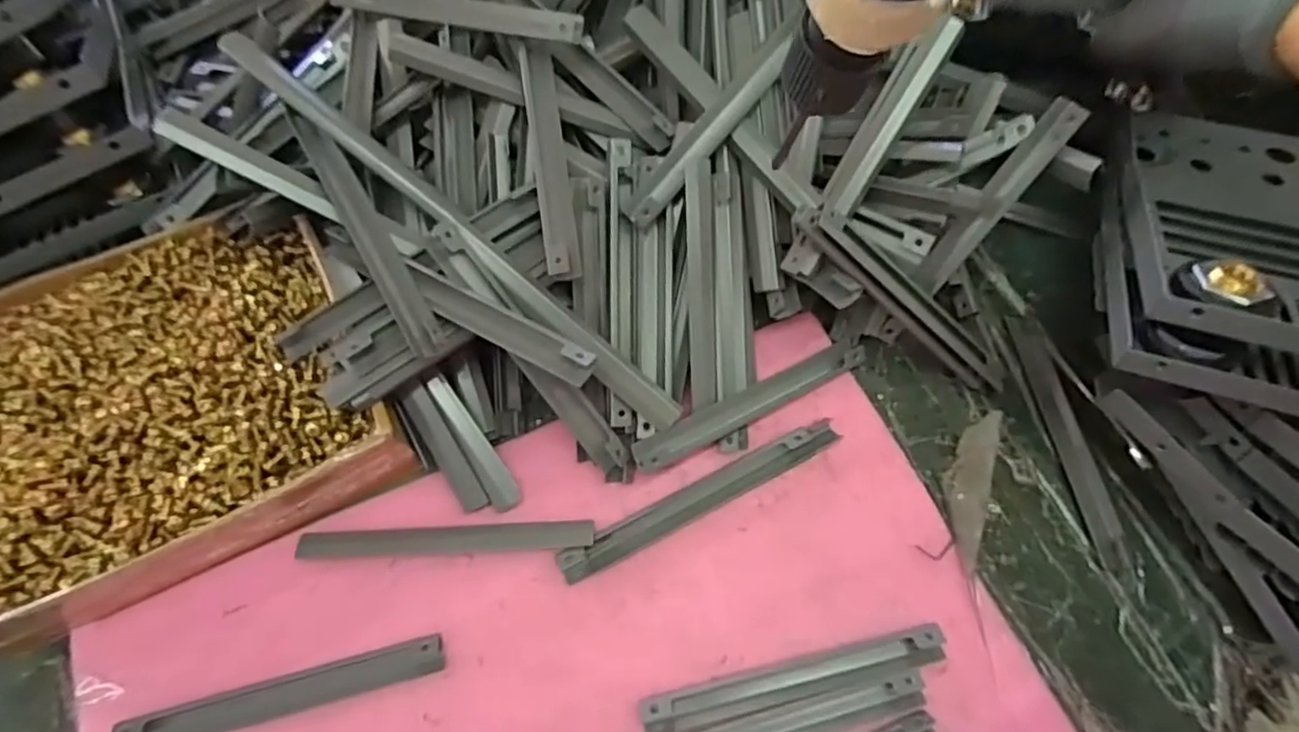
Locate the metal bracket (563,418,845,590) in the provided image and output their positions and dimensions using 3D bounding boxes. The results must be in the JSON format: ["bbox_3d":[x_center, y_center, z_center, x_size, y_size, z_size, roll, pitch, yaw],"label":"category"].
[{"bbox_3d":[0.028,0.068,0.354,0.159,0.008,0.018,-26,69,-12],"label":"metal bracket"}]

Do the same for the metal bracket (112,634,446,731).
[{"bbox_3d":[-0.171,0.154,0.317,0.147,0.011,0.017,-14,67,-7],"label":"metal bracket"}]

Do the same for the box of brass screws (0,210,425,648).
[{"bbox_3d":[-0.250,0.019,0.350,0.212,0.059,0.188,-22,68,-10],"label":"box of brass screws"}]

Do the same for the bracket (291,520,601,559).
[{"bbox_3d":[-0.102,0.089,0.346,0.145,0.013,0.014,-2,66,-2],"label":"bracket"}]

